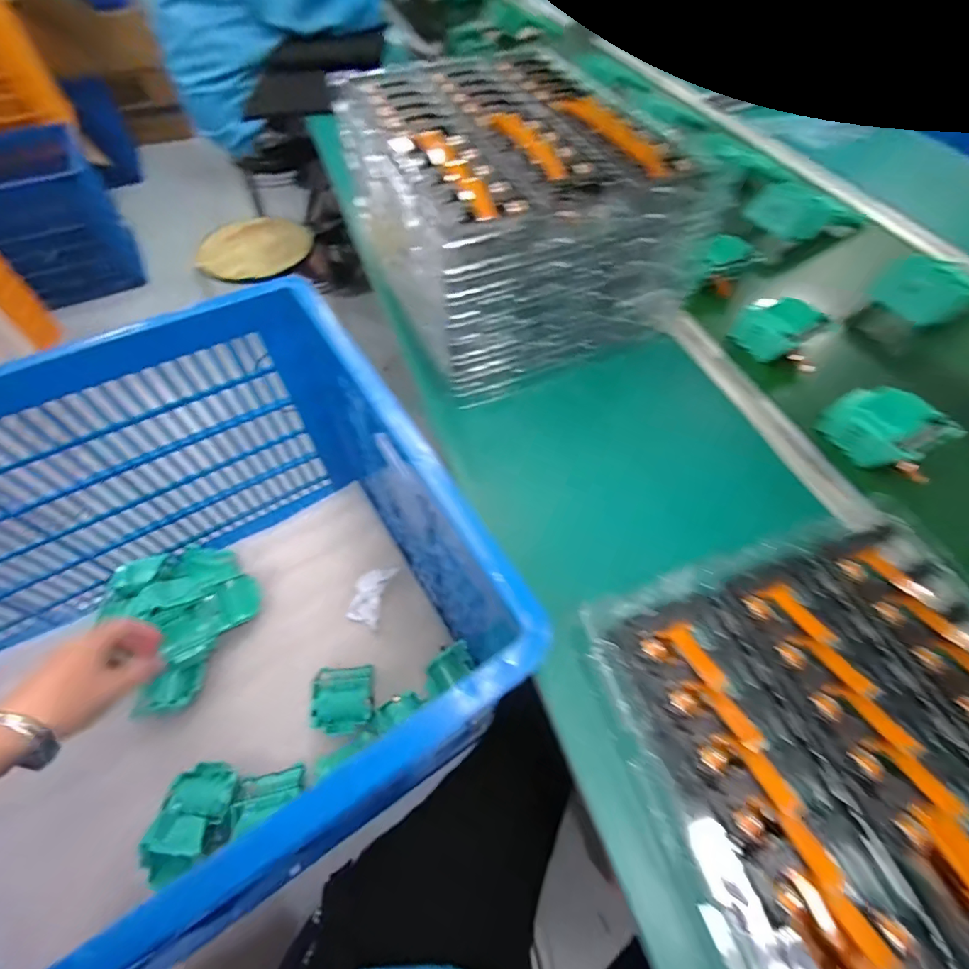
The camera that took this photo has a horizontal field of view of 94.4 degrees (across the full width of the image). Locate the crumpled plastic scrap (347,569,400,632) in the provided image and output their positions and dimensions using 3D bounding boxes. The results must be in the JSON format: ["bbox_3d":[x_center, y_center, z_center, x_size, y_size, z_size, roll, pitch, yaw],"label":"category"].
[{"bbox_3d":[-0.169,0.163,0.669,0.046,0.027,0.087,12,58,9],"label":"crumpled plastic scrap"}]

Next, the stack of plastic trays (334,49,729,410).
[{"bbox_3d":[0.019,-0.313,0.515,0.264,0.165,0.358,-21,59,-12],"label":"stack of plastic trays"}]

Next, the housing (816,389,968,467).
[{"bbox_3d":[0.385,-0.053,0.441,0.079,0.045,0.084,-24,60,-15],"label":"housing"}]

